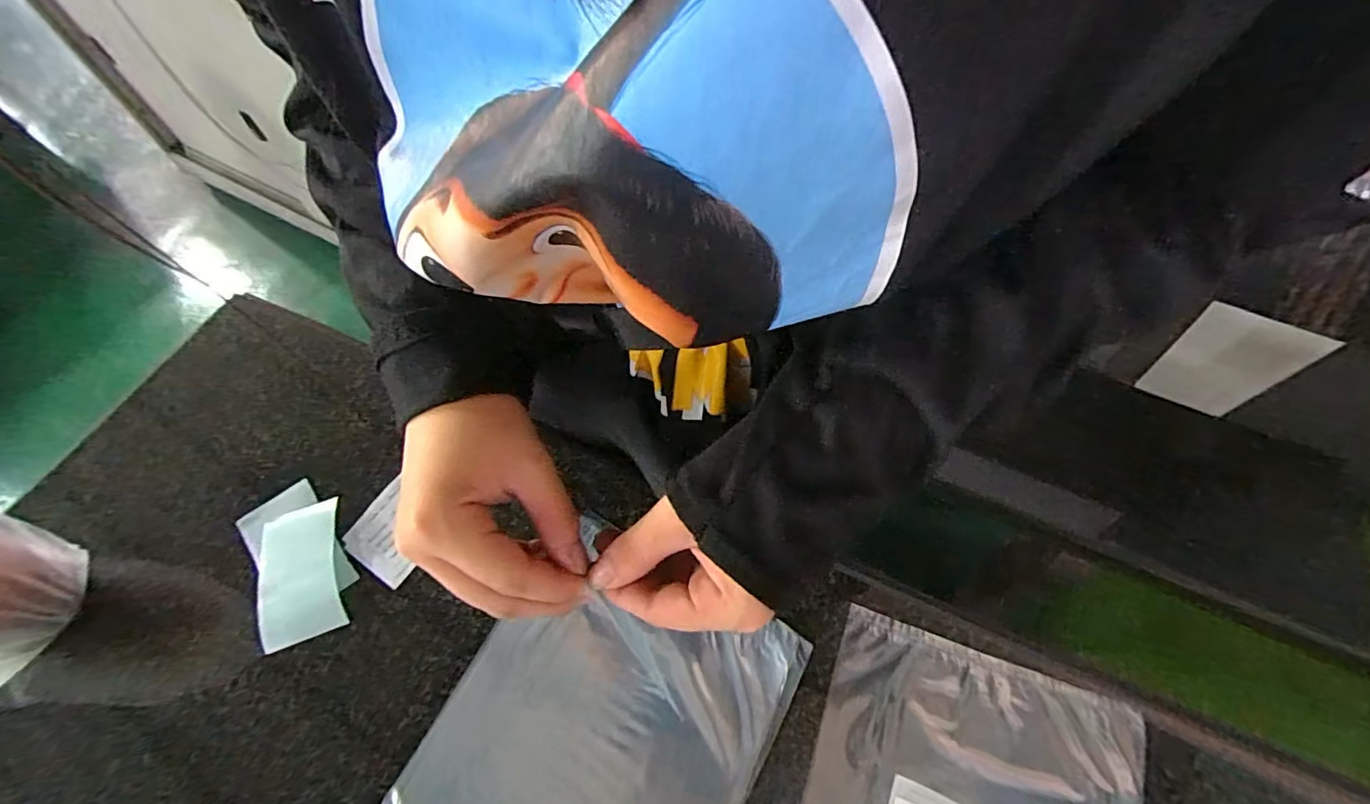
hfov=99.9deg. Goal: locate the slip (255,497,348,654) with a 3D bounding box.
[{"bbox_3d":[-0.293,0.128,0.436,0.055,0.010,0.100,-17,60,-12],"label":"slip"}]

